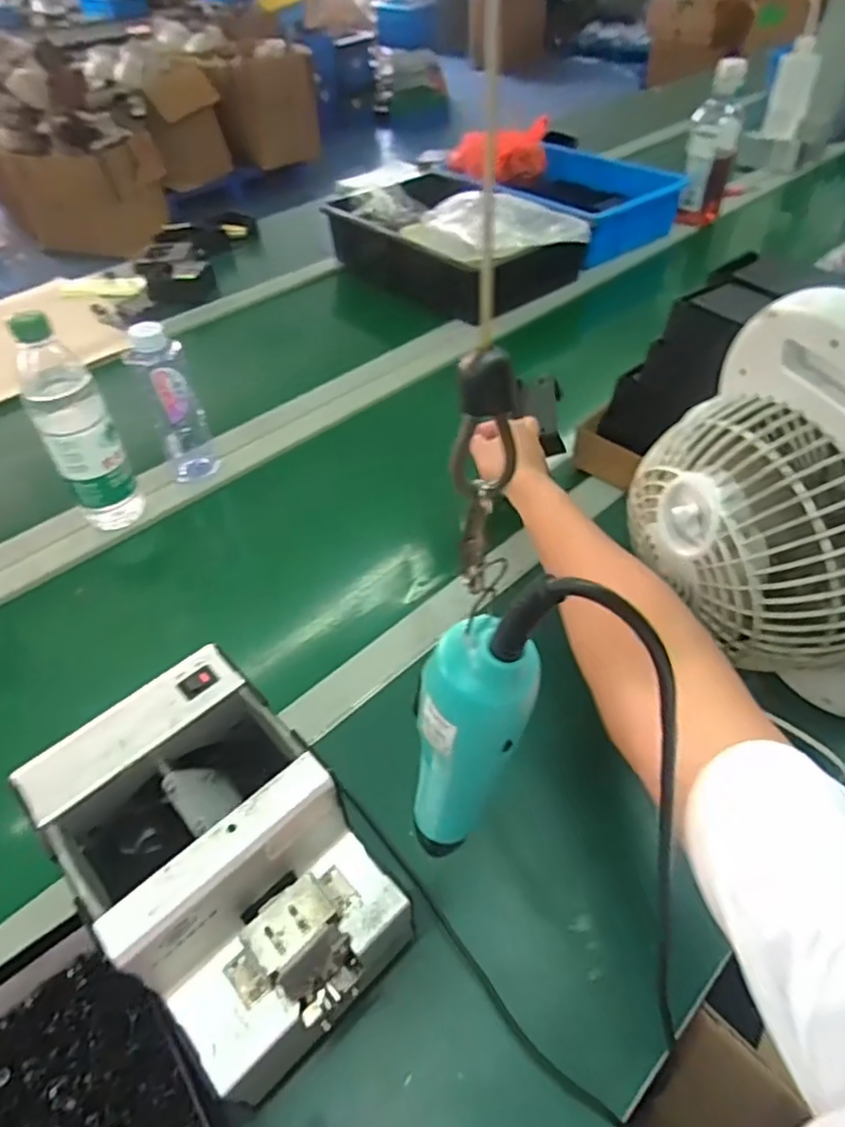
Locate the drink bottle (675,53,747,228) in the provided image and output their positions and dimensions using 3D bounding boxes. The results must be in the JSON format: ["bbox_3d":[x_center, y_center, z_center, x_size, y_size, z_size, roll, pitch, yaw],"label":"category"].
[{"bbox_3d":[0.519,-0.744,1.148,0.086,0.231,0.074,14,49,15],"label":"drink bottle"}]

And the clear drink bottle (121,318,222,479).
[{"bbox_3d":[-0.268,-0.166,0.695,0.055,0.181,0.055,-16,48,-12],"label":"clear drink bottle"}]

